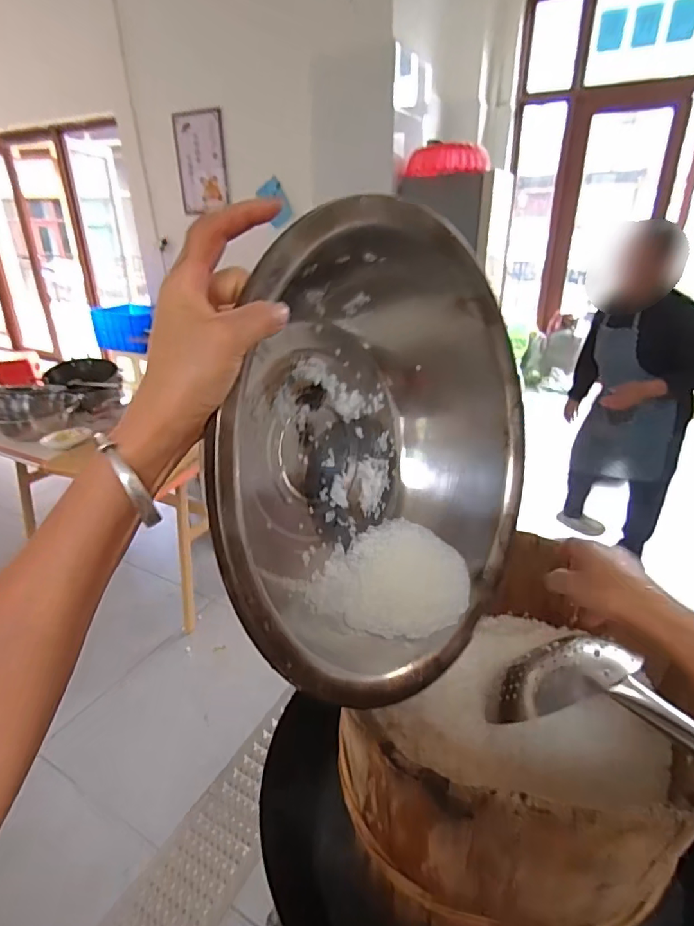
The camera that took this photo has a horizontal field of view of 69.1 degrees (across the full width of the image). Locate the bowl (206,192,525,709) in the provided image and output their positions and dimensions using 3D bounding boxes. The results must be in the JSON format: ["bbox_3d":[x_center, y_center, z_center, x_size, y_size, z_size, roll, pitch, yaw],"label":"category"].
[{"bbox_3d":[0.018,-0.005,0.507,0.170,0.424,0.448,1,22,38],"label":"bowl"}]

